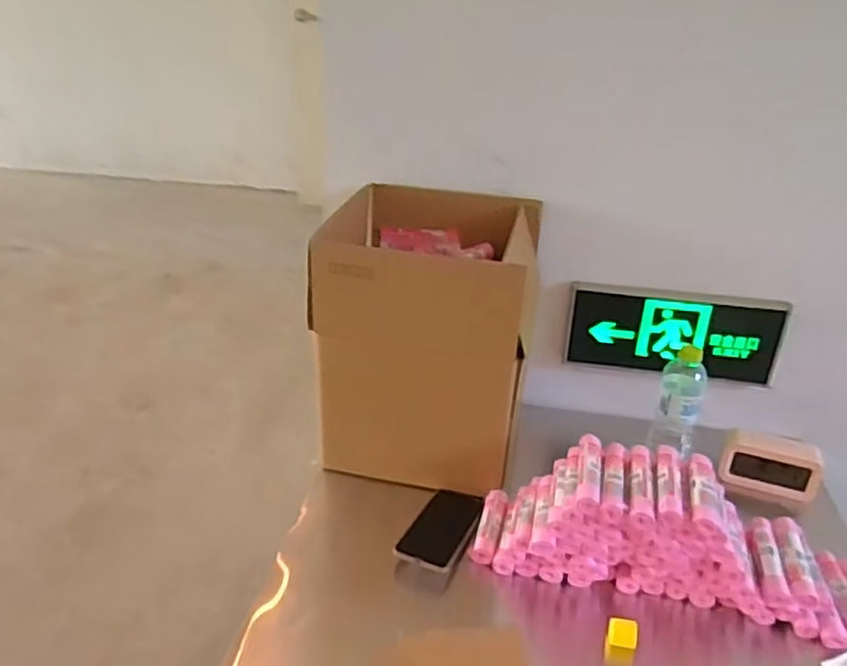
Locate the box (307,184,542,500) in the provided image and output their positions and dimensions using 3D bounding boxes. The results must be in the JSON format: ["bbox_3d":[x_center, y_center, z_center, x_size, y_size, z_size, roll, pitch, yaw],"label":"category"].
[{"bbox_3d":[0.001,-0.004,1.063,0.305,0.349,0.300,7,28,9],"label":"box"}]

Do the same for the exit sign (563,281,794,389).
[{"bbox_3d":[0.414,0.006,1.129,0.340,0.148,0.032,7,28,9],"label":"exit sign"}]

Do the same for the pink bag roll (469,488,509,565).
[{"bbox_3d":[0.098,0.280,0.987,0.036,0.023,0.128,10,29,14],"label":"pink bag roll"}]

